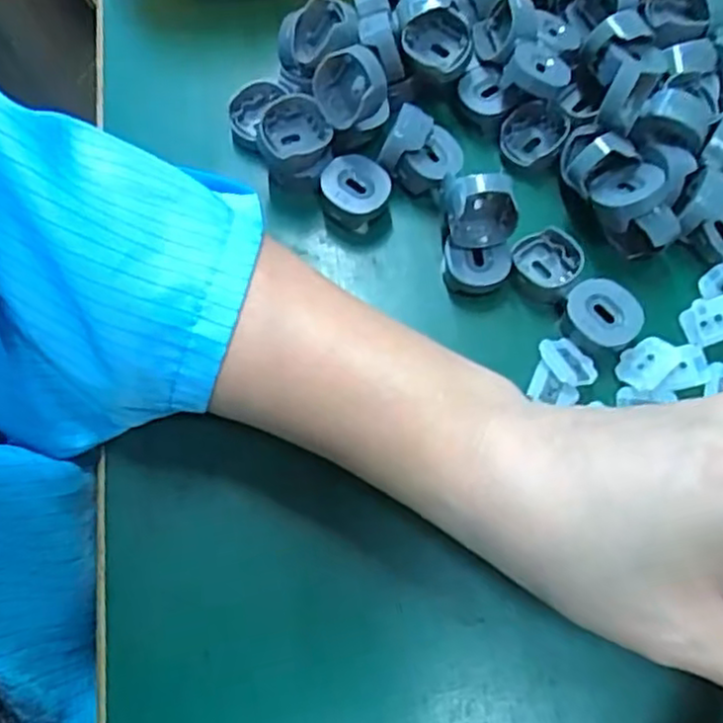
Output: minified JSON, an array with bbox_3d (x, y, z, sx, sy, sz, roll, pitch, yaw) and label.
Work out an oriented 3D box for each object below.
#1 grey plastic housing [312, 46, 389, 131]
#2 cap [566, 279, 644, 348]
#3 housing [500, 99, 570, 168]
[{"bbox_3d":[-0.004,-0.104,0.267,0.027,0.023,0.020,-5,68,-2],"label":"grey plastic housing"},{"bbox_3d":[0.092,-0.018,0.265,0.027,0.010,0.024,39,73,15],"label":"cap"},{"bbox_3d":[0.073,-0.096,0.297,0.026,0.016,0.024,9,68,4],"label":"housing"}]

